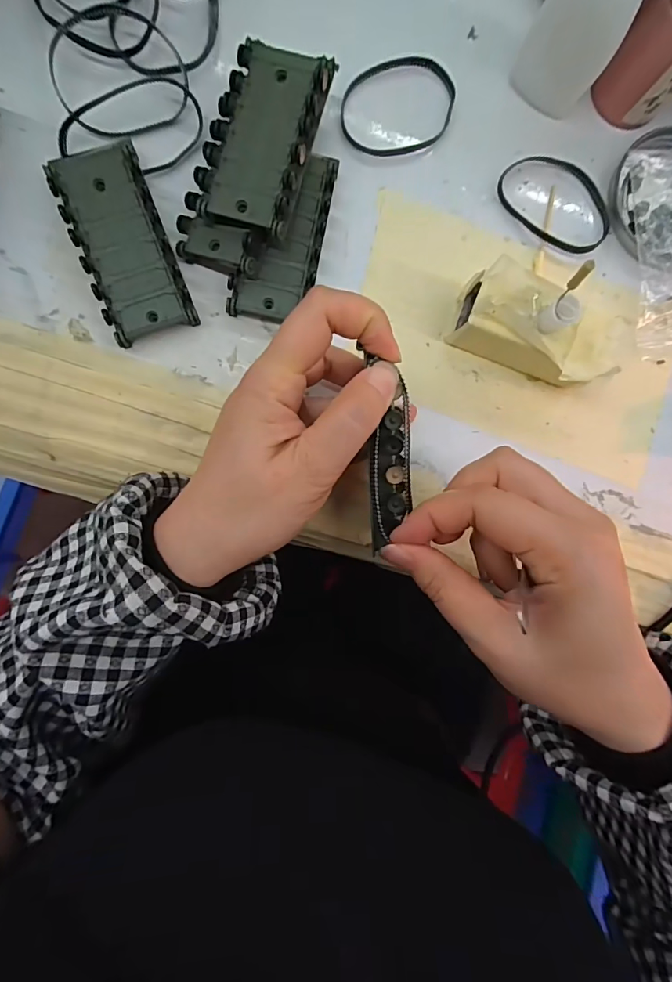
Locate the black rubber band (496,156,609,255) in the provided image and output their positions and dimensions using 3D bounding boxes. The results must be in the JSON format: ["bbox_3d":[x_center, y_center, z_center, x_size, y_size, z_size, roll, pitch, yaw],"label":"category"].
[{"bbox_3d":[0.129,-0.168,0.261,0.069,0.005,0.049,41,86,-5],"label":"black rubber band"}]

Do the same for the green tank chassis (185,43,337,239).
[{"bbox_3d":[-0.036,-0.170,0.217,0.049,0.014,0.088,16,89,4],"label":"green tank chassis"}]

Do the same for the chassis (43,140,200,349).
[{"bbox_3d":[-0.107,-0.124,0.227,0.044,0.017,0.087,-20,93,-6],"label":"chassis"}]

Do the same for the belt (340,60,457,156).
[{"bbox_3d":[0.035,-0.214,0.249,0.066,0.004,0.047,-15,92,-6],"label":"belt"}]

